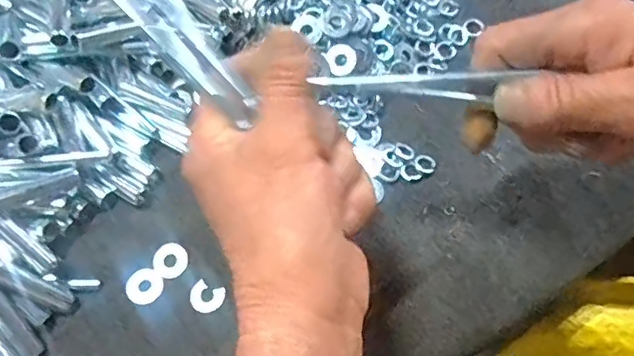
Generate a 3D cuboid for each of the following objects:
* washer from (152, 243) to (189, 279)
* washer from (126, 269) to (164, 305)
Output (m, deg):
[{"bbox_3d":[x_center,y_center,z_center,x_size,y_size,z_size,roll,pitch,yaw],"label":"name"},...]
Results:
[{"bbox_3d":[-0.081,0.045,0.314,0.019,0.004,0.018,-1,65,2],"label":"washer"},{"bbox_3d":[-0.094,0.058,0.310,0.019,0.004,0.020,-1,65,2],"label":"washer"}]

